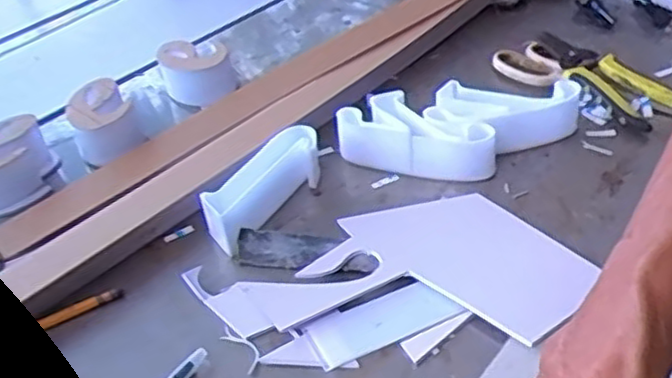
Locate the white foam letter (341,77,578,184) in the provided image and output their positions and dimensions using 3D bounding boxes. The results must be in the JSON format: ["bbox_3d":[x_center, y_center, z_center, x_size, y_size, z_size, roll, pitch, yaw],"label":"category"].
[{"bbox_3d":[0.105,-0.052,0.613,0.203,0.041,0.093,1,40,10],"label":"white foam letter"}]

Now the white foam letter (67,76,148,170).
[{"bbox_3d":[-0.226,-0.068,0.678,0.059,0.047,0.081,-23,42,-18],"label":"white foam letter"}]

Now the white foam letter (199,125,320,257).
[{"bbox_3d":[-0.058,-0.003,0.576,0.041,0.042,0.127,24,49,32],"label":"white foam letter"}]

